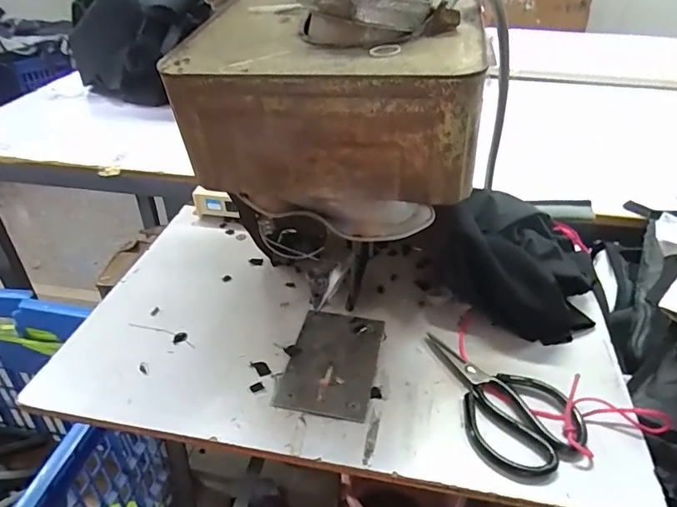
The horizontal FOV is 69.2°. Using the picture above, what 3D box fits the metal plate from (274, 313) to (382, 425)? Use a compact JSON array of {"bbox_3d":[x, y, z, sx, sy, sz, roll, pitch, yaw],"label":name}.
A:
[{"bbox_3d":[-0.006,0.117,0.538,0.095,0.005,0.139,7,37,10],"label":"metal plate"}]

